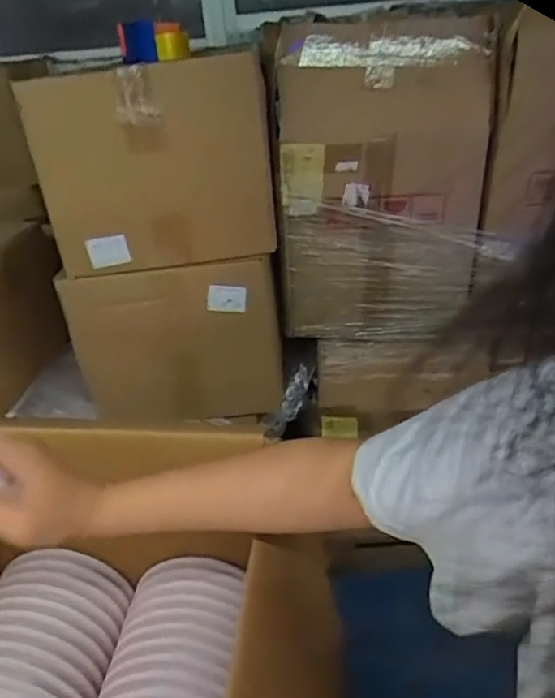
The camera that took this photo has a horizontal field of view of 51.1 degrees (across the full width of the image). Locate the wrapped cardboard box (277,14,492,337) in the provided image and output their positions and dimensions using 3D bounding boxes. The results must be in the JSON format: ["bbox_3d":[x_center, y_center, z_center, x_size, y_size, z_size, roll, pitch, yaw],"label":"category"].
[{"bbox_3d":[0.170,-0.307,1.057,0.327,0.520,0.281,-4,31,2],"label":"wrapped cardboard box"}]

